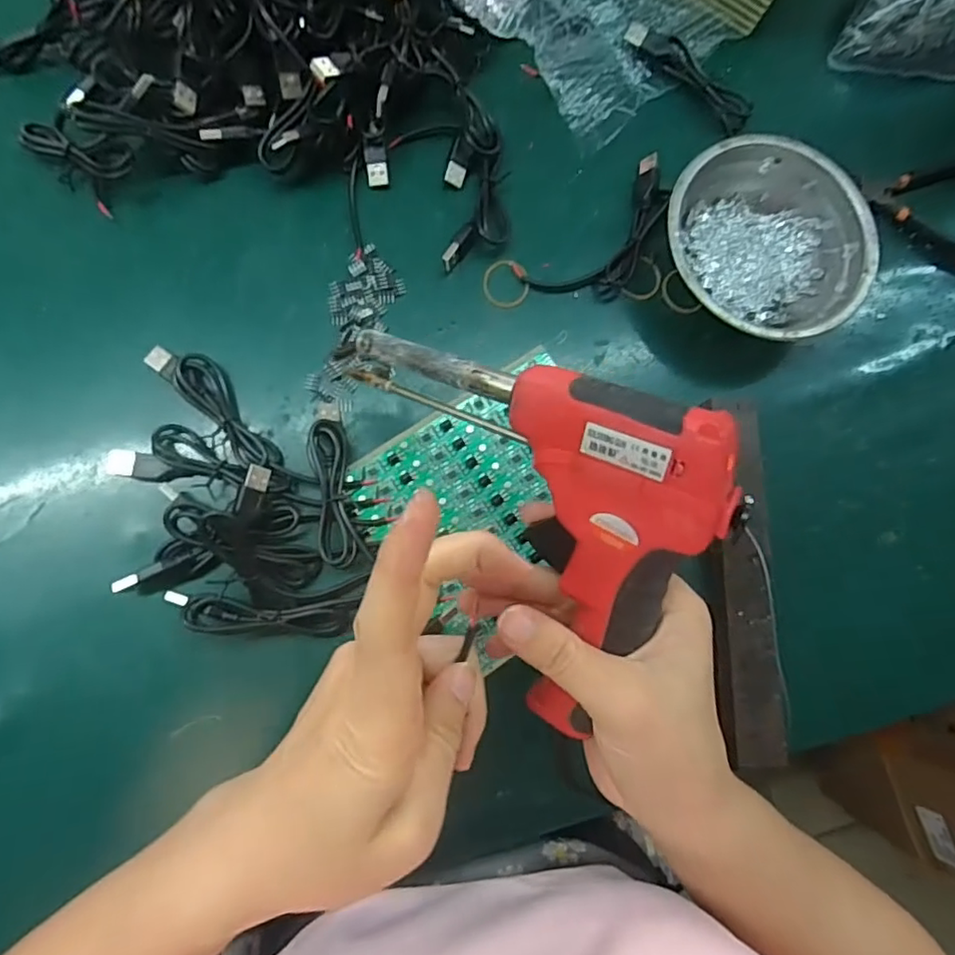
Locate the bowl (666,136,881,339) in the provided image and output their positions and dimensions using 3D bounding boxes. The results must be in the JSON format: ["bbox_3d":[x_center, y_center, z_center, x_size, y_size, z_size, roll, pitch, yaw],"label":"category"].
[{"bbox_3d":[0.174,-0.140,0.364,0.120,0.040,0.123,1,82,-6],"label":"bowl"}]

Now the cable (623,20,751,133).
[{"bbox_3d":[0.140,-0.265,0.385,0.028,0.009,0.095,-44,89,-10],"label":"cable"}]

